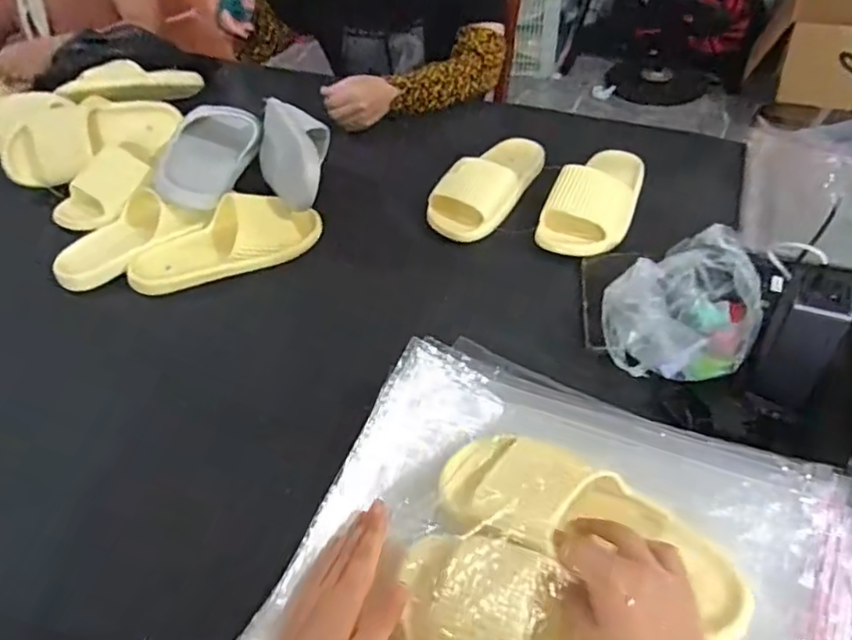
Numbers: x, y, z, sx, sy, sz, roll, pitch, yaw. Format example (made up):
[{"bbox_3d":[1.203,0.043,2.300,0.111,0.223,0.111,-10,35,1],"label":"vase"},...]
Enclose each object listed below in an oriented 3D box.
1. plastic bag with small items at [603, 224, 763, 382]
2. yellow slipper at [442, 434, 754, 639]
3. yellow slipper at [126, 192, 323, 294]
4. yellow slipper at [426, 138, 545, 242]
[{"bbox_3d":[0.255,-0.020,0.631,0.145,0.088,0.144,2,45,6],"label":"plastic bag with small items"},{"bbox_3d":[0.122,0.153,0.470,0.236,0.055,0.093,21,50,19],"label":"yellow slipper"},{"bbox_3d":[-0.255,-0.106,0.784,0.235,0.064,0.087,-19,47,-15],"label":"yellow slipper"},{"bbox_3d":[0.085,-0.196,0.860,0.102,0.058,0.214,20,50,22],"label":"yellow slipper"}]

